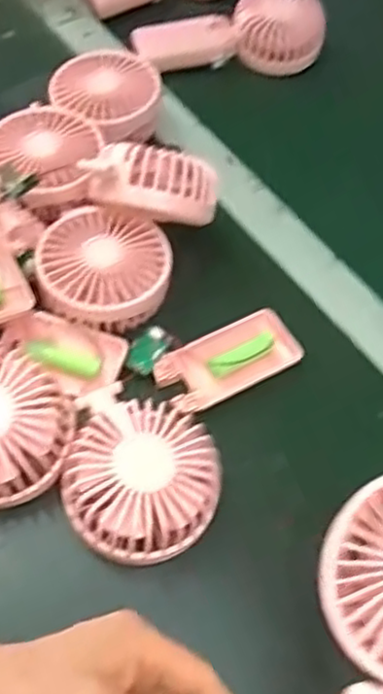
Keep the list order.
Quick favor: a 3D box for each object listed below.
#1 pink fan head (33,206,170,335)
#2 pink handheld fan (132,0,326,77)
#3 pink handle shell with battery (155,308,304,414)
[{"bbox_3d":[-0.060,-0.055,0.463,0.086,0.036,0.084,2,59,-4],"label":"pink fan head"},{"bbox_3d":[0.036,-0.299,0.646,0.179,0.054,0.067,-3,59,-6],"label":"pink handheld fan"},{"bbox_3d":[0.025,0.010,0.456,0.095,0.012,0.044,-24,64,-18],"label":"pink handle shell with battery"}]

